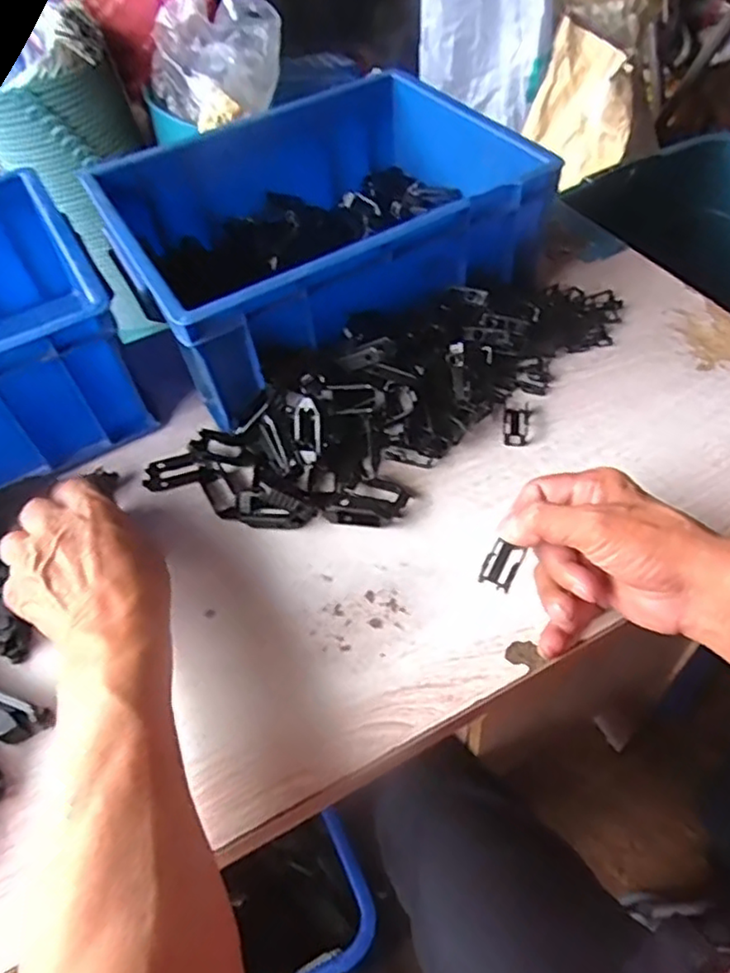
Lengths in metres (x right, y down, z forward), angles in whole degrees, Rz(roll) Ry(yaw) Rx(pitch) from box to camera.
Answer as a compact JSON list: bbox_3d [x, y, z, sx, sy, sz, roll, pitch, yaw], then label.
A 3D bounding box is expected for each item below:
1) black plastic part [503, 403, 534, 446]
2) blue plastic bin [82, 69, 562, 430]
[{"bbox_3d":[0.121,-0.050,0.514,0.021,0.004,0.044,6,53,10],"label":"black plastic part"},{"bbox_3d":[-0.040,-0.236,0.588,0.334,0.107,0.257,-27,54,-14],"label":"blue plastic bin"}]

